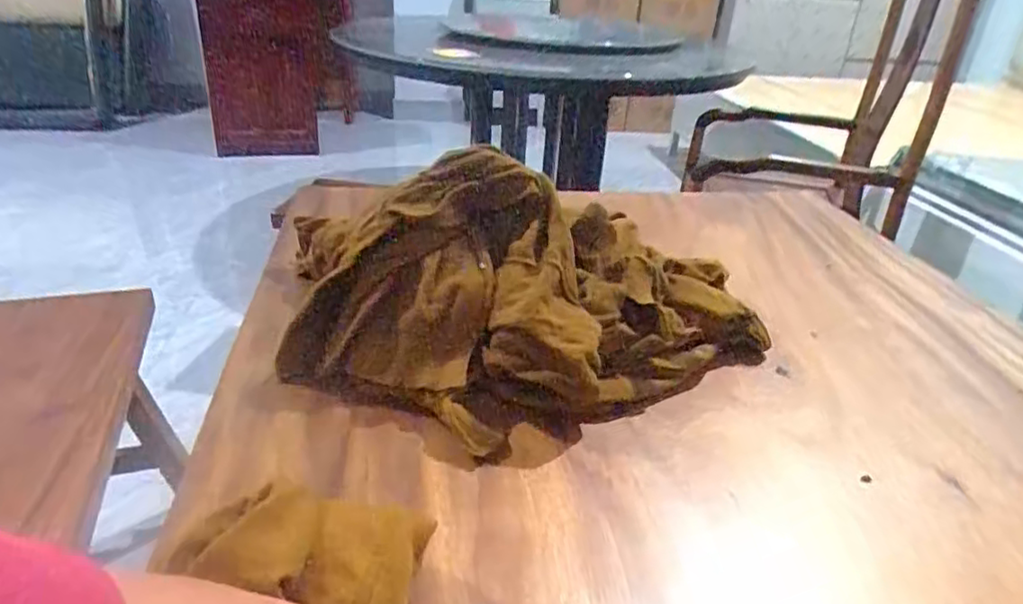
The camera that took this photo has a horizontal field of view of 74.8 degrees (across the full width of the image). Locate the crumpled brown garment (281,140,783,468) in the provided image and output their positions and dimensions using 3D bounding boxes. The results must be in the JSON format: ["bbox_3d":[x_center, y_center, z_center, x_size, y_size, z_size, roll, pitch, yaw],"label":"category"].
[{"bbox_3d":[0.016,-0.018,0.545,0.361,0.159,0.196,-12,33,-27],"label":"crumpled brown garment"}]

